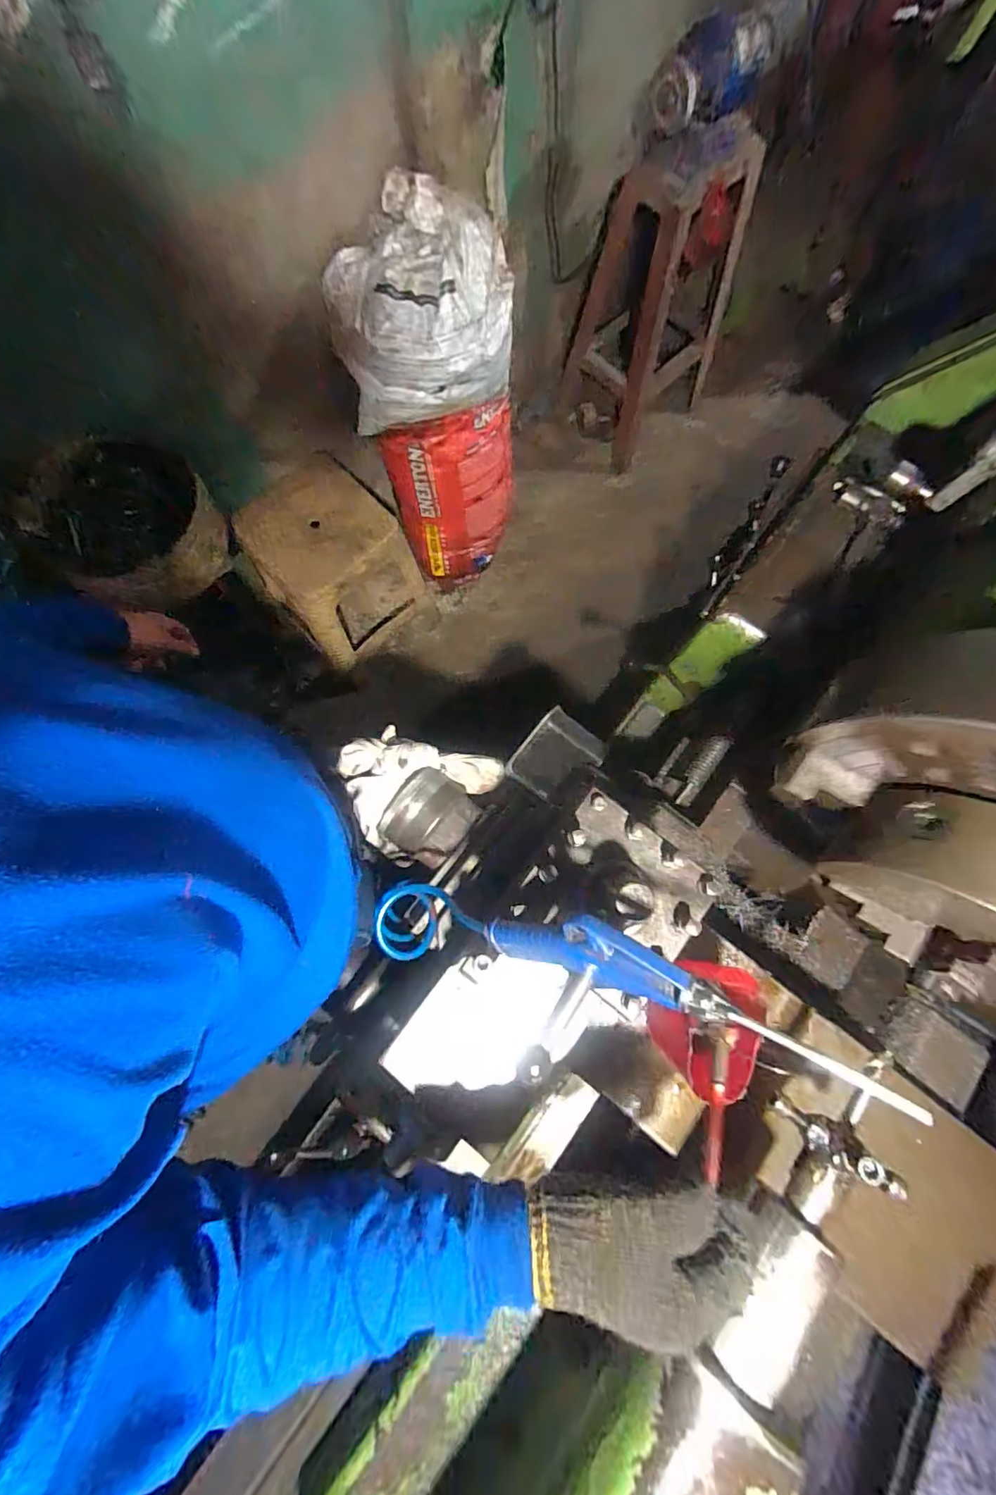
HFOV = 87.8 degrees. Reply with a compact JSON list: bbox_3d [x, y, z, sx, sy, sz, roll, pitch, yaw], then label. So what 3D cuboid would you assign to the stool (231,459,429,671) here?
[{"bbox_3d":[-0.411,-0.437,1.394,0.306,0.493,0.335,43,79,9],"label":"stool"}]

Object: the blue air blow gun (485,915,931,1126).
[{"bbox_3d":[0.088,0.140,0.318,0.264,0.061,0.044,7,73,39],"label":"blue air blow gun"}]

